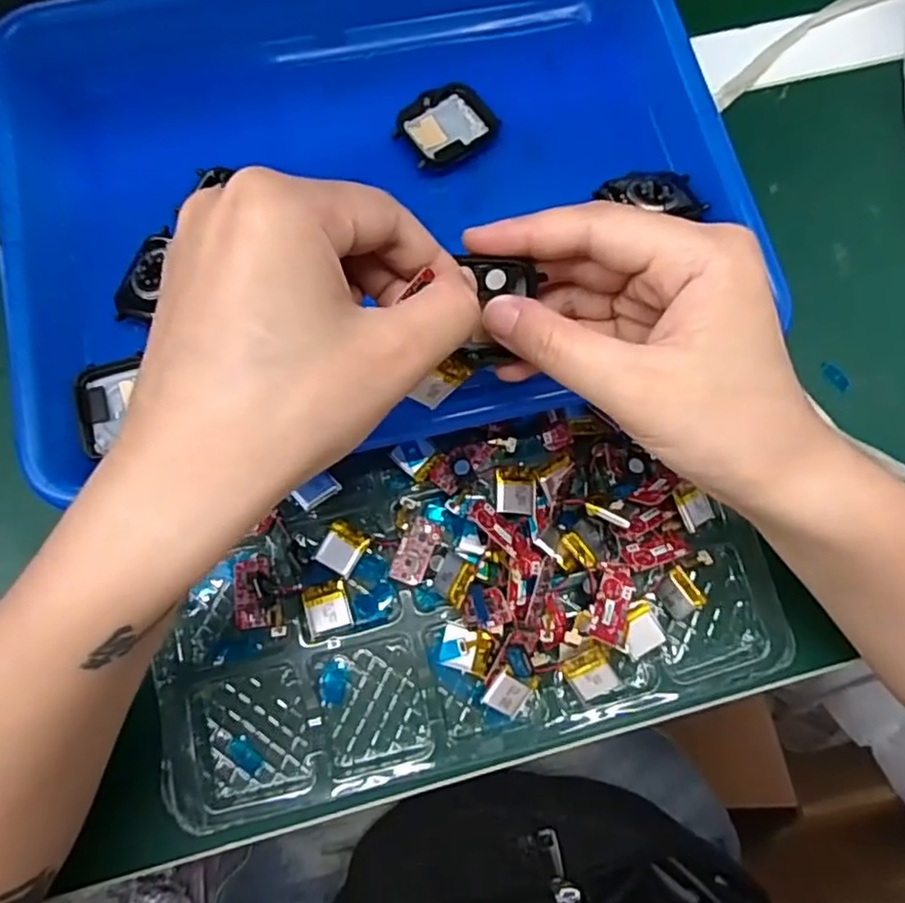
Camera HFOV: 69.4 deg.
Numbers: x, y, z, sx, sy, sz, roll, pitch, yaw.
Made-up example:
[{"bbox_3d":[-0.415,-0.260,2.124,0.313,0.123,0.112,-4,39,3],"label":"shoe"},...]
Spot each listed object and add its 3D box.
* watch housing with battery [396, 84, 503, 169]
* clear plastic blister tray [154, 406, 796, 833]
[{"bbox_3d":[-0.004,-0.159,0.318,0.046,0.005,0.035,-40,83,-12],"label":"watch housing with battery"},{"bbox_3d":[0.005,0.059,0.278,0.253,0.028,0.135,-13,76,-5],"label":"clear plastic blister tray"}]

